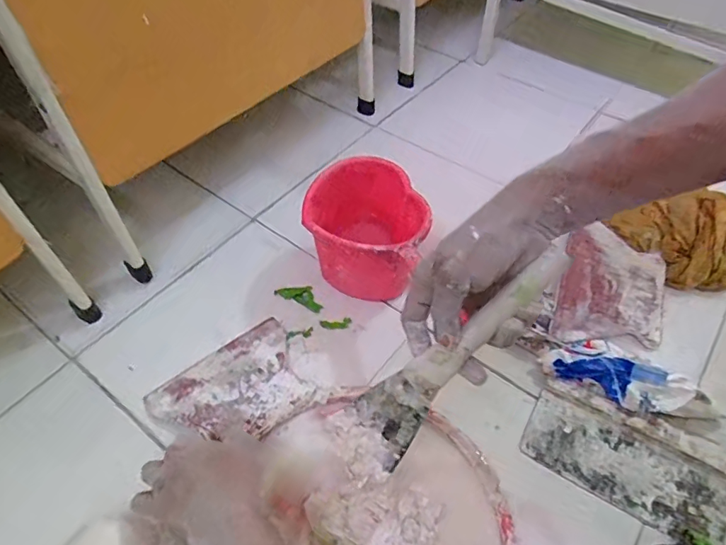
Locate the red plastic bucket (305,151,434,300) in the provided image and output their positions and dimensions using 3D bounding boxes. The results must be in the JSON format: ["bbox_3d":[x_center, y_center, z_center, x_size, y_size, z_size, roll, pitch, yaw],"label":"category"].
[{"bbox_3d":[0.011,-0.041,0.614,0.136,0.128,0.182,13,54,8],"label":"red plastic bucket"}]

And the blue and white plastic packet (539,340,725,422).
[{"bbox_3d":[0.292,0.117,0.541,0.176,0.033,0.060,19,55,13],"label":"blue and white plastic packet"}]

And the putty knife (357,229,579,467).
[{"bbox_3d":[0.076,0.063,0.393,0.227,0.025,0.050,-49,55,17],"label":"putty knife"}]

